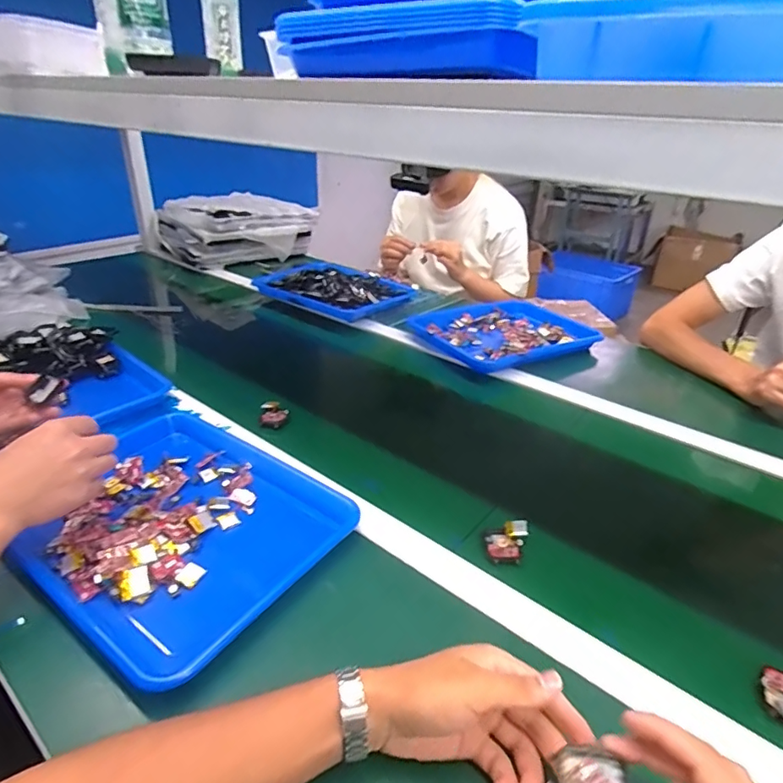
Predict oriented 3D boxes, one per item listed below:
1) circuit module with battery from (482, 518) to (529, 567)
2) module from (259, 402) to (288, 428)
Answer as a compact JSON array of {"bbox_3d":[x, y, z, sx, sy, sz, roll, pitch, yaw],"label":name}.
[{"bbox_3d":[0.119,0.155,0.537,0.041,0.015,0.056,15,32,22],"label":"circuit module with battery"},{"bbox_3d":[-0.169,0.034,0.731,0.036,0.019,0.052,-1,30,-6],"label":"module"}]

